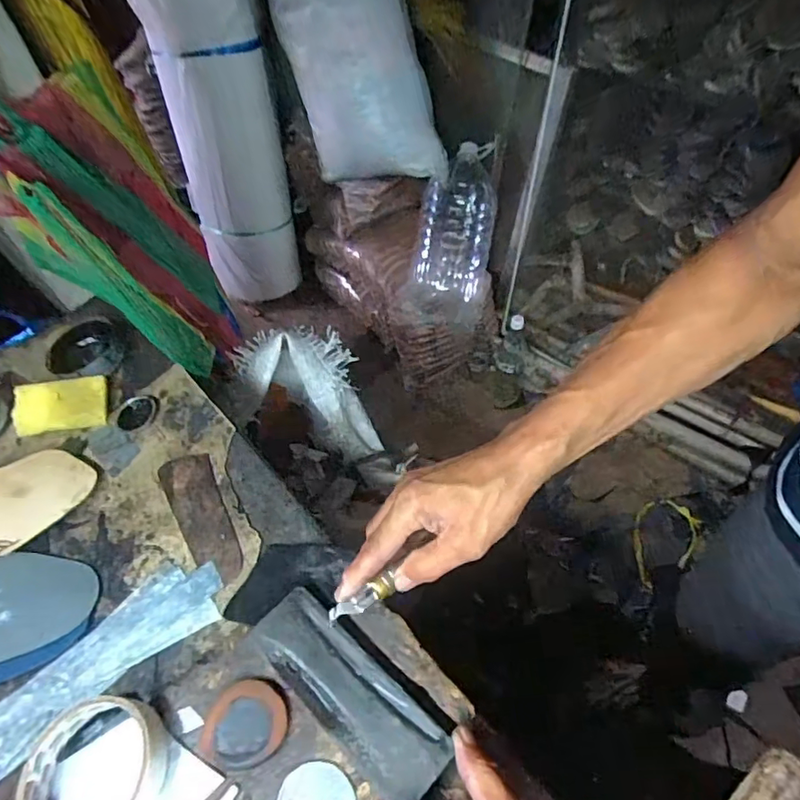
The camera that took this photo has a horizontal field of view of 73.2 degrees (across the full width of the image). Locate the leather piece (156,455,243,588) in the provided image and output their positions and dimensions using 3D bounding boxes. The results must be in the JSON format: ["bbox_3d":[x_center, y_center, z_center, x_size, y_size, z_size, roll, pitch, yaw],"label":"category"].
[{"bbox_3d":[-0.175,0.100,0.476,0.045,0.004,0.139,-34,57,-8],"label":"leather piece"}]

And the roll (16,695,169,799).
[{"bbox_3d":[-0.199,0.238,0.349,0.087,0.034,0.075,-33,58,-23],"label":"roll"}]

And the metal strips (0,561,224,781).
[{"bbox_3d":[-0.233,0.197,0.417,0.200,0.006,0.065,-34,56,-16],"label":"metal strips"}]

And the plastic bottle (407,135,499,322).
[{"bbox_3d":[0.152,-0.433,1.412,0.191,0.453,0.174,12,11,11],"label":"plastic bottle"}]

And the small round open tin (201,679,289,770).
[{"bbox_3d":[-0.102,0.213,0.356,0.055,0.012,0.049,-4,51,-2],"label":"small round open tin"}]

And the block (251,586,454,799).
[{"bbox_3d":[-0.037,0.192,0.357,0.148,0.020,0.053,36,60,26],"label":"block"}]

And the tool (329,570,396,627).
[{"bbox_3d":[-0.026,0.141,0.378,0.054,0.010,0.012,-28,55,-7],"label":"tool"}]

